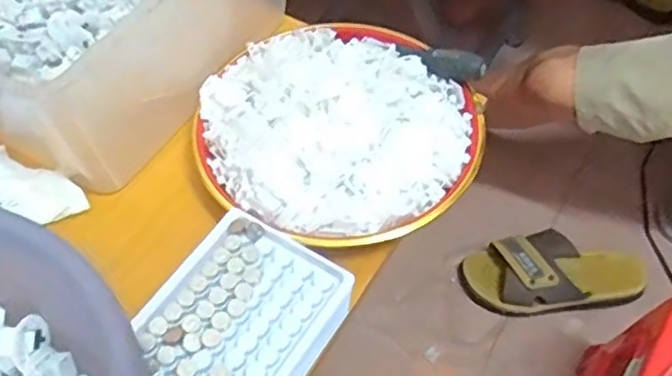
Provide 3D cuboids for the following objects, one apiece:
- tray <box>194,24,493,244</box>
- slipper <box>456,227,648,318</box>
[{"bbox_3d":[0.000,-0.052,0.510,0.206,0.030,0.204,-36,63,-21],"label":"tray"},{"bbox_3d":[0.334,0.123,0.996,0.279,0.061,0.120,-4,56,-2],"label":"slipper"}]

